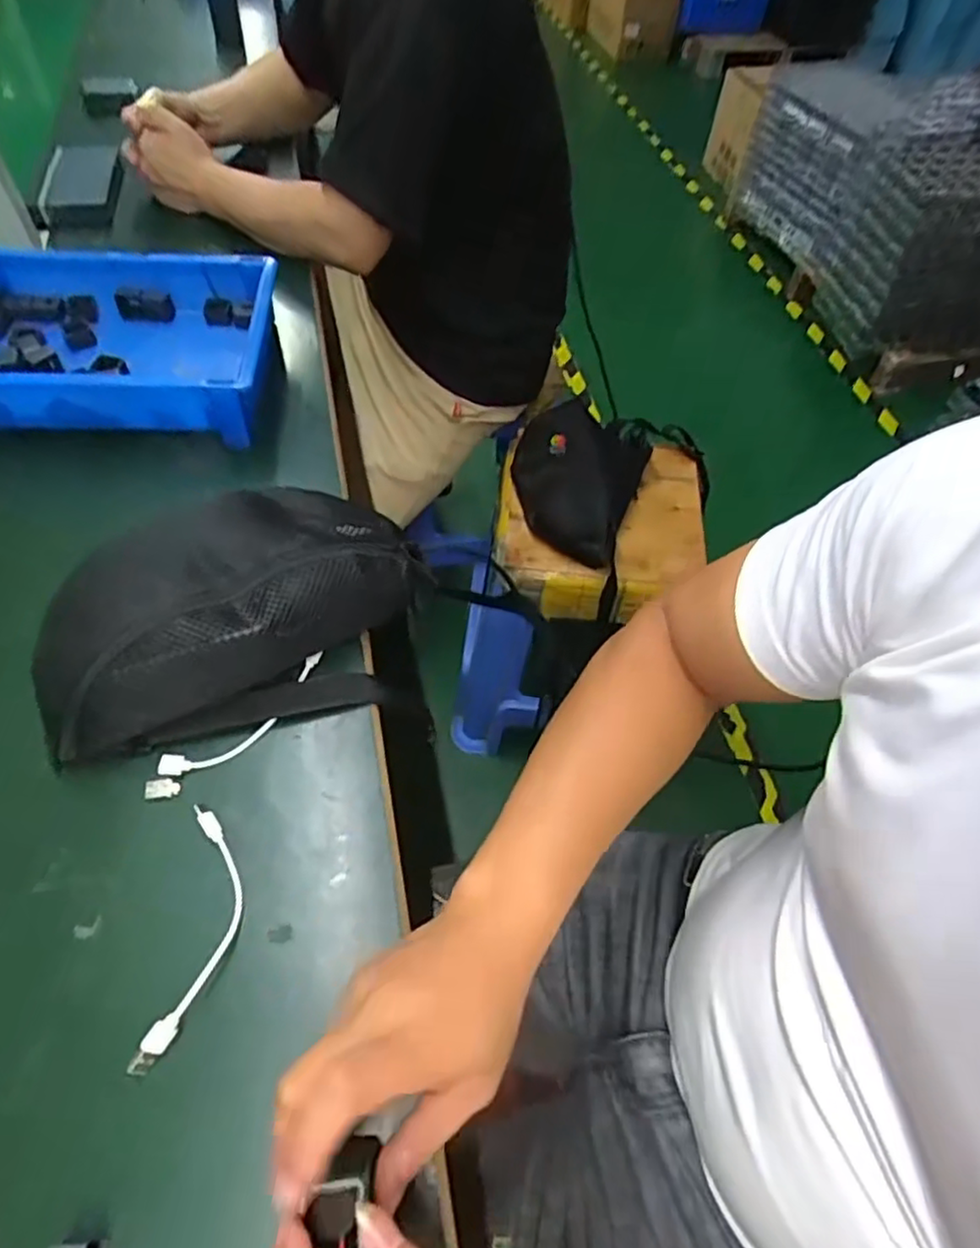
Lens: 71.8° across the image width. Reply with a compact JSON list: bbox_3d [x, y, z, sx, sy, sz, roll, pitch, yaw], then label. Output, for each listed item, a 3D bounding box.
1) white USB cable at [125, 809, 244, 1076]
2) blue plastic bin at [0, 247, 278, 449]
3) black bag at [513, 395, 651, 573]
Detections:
[{"bbox_3d":[-0.167,0.177,0.393,0.038,0.011,0.140,3,56,-2],"label":"white USB cable"},{"bbox_3d":[-0.358,-0.268,0.637,0.288,0.067,0.203,1,56,-3],"label":"blue plastic bin"},{"bbox_3d":[0.120,-0.210,0.947,0.173,0.060,0.245,19,57,10],"label":"black bag"}]

